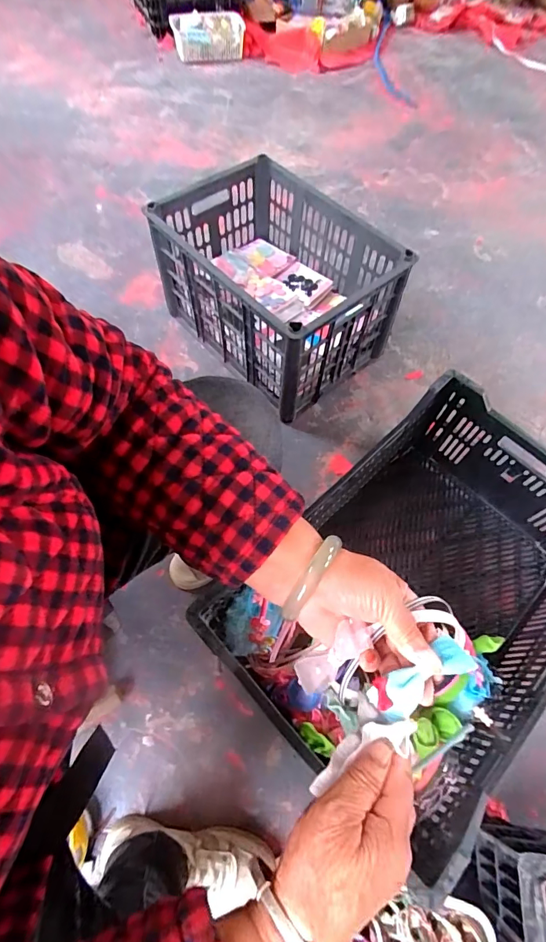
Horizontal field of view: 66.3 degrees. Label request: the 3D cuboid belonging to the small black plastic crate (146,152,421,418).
[{"bbox_3d":[-0.005,-0.429,0.945,0.326,0.261,0.500,-36,70,-18],"label":"small black plastic crate"}]

